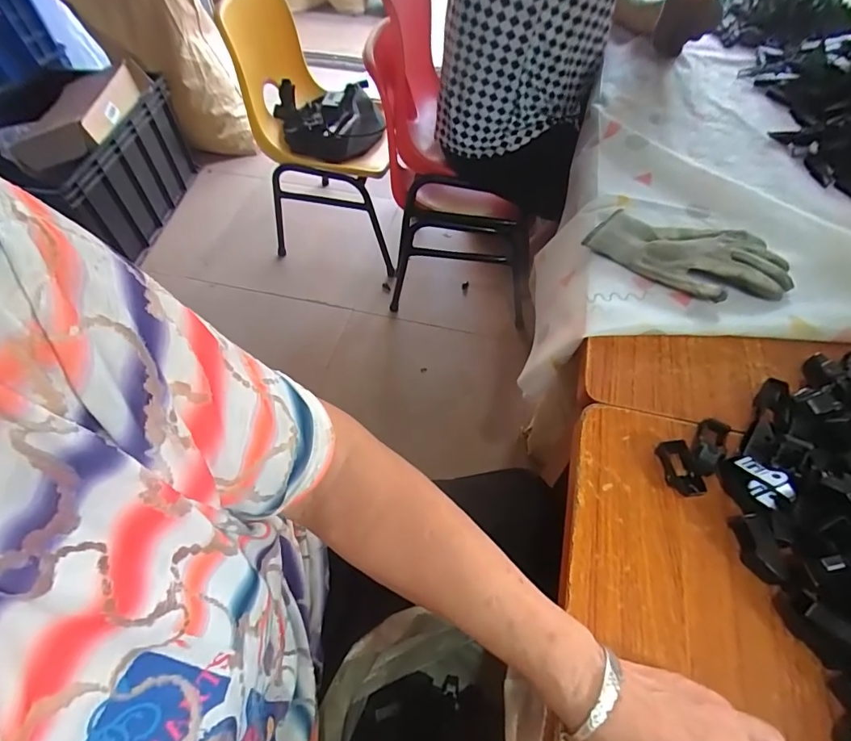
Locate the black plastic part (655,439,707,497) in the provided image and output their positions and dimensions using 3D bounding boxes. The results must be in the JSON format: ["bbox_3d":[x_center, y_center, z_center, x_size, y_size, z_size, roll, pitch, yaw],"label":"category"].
[{"bbox_3d":[0.224,0.087,0.411,0.027,0.017,0.049,-4,57,-3],"label":"black plastic part"}]

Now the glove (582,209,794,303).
[{"bbox_3d":[0.309,-0.136,0.549,0.204,0.027,0.119,33,62,20],"label":"glove"}]

